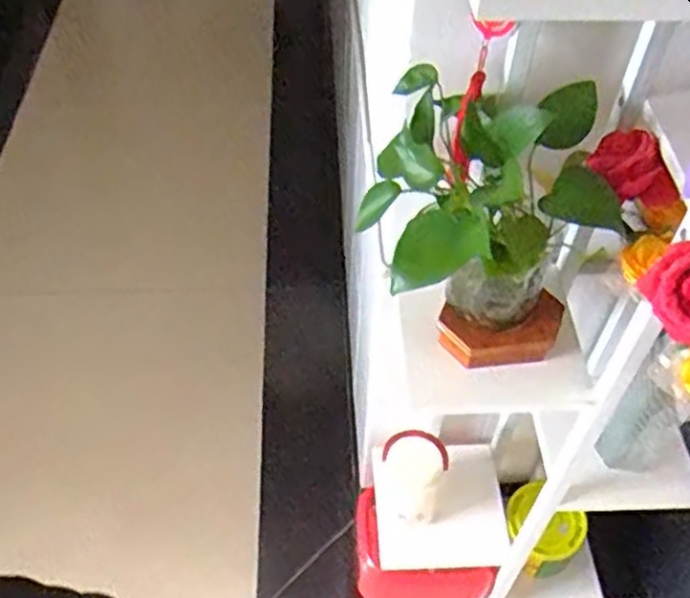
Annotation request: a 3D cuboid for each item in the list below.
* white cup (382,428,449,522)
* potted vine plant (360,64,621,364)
[{"bbox_3d":[0.106,0.265,1.110,0.088,0.111,0.096,0,51,0],"label":"white cup"},{"bbox_3d":[0.129,-0.057,0.734,0.221,0.260,0.209,4,51,4],"label":"potted vine plant"}]

